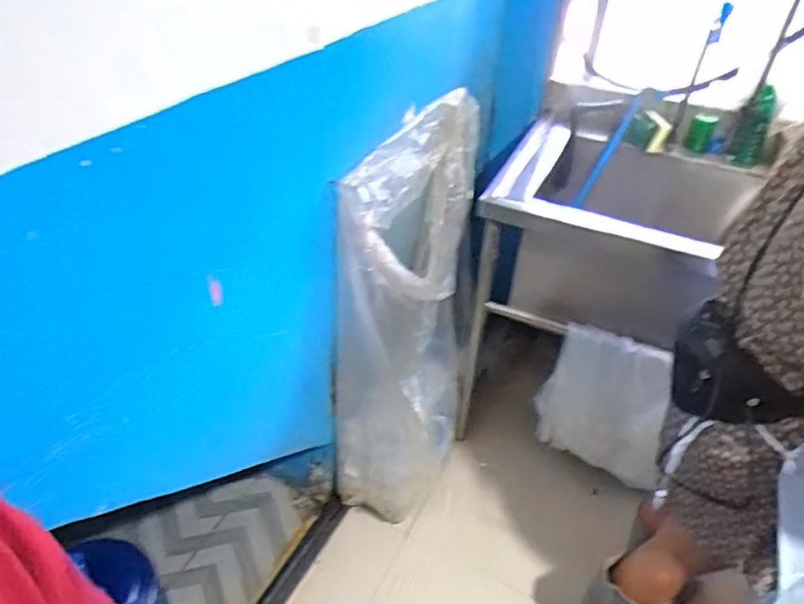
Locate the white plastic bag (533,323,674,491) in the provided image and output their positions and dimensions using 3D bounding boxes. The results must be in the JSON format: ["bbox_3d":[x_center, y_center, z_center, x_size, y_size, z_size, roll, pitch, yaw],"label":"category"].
[{"bbox_3d":[0.514,0.287,1.520,0.349,0.407,0.105,23,42,21],"label":"white plastic bag"}]

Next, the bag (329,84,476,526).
[{"bbox_3d":[0.064,0.028,1.532,0.267,0.907,0.598,17,40,14],"label":"bag"}]

